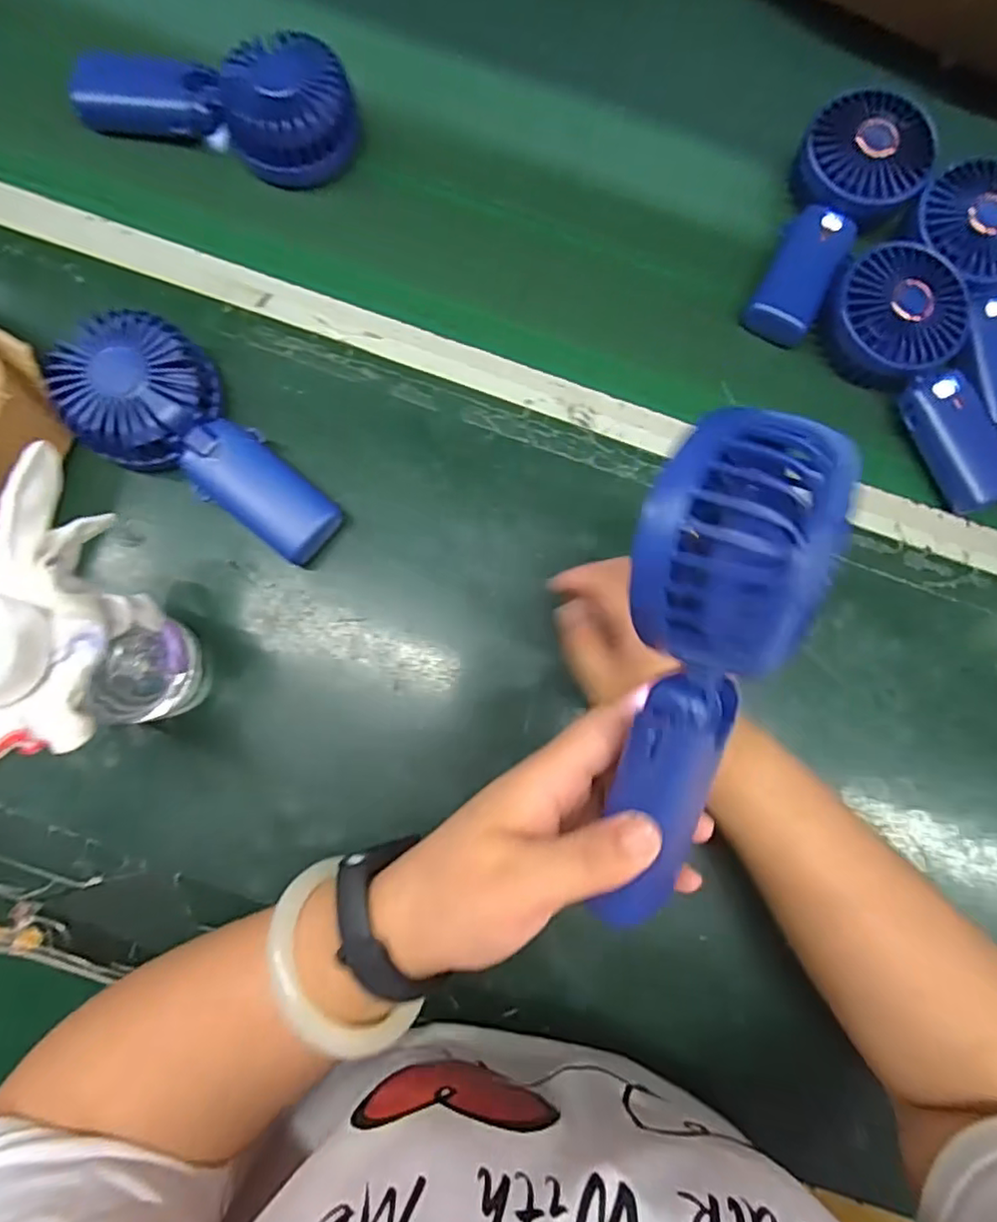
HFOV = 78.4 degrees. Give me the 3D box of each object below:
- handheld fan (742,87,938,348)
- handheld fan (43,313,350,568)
[{"bbox_3d":[0.230,-0.279,0.426,0.085,0.041,0.178,34,83,2],"label":"handheld fan"},{"bbox_3d":[-0.177,-0.096,0.366,0.173,0.050,0.083,44,83,3],"label":"handheld fan"}]

